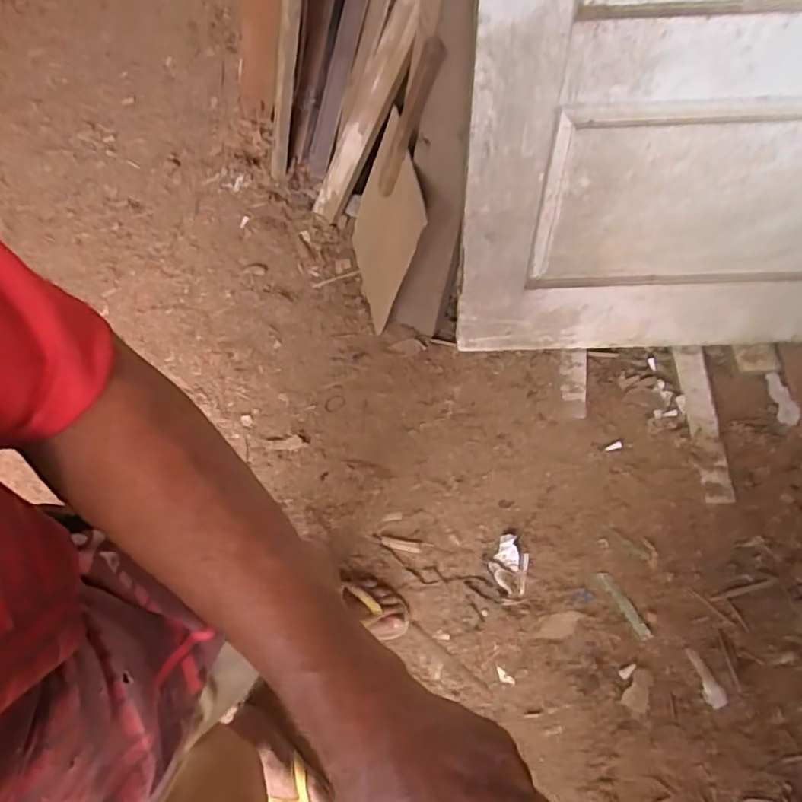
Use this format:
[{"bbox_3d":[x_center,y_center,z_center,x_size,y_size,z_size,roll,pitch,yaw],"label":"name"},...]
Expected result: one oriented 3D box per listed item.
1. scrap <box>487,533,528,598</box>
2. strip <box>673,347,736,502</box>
[{"bbox_3d":[0.212,0.319,1.152,0.070,0.010,0.110,9,67,11],"label":"scrap"},{"bbox_3d":[0.648,0.042,1.263,0.069,0.018,0.356,-2,65,6],"label":"strip"}]

